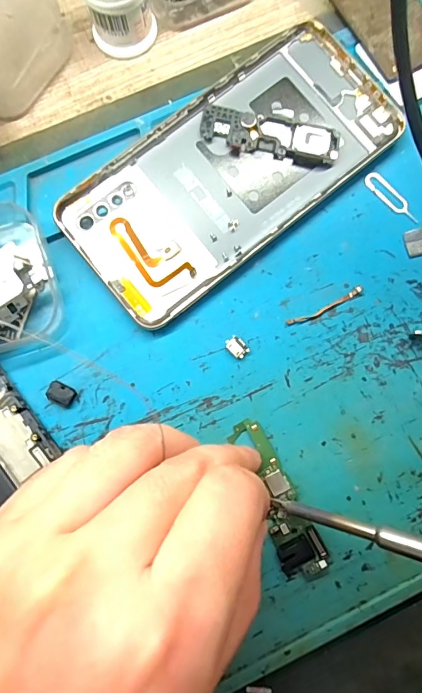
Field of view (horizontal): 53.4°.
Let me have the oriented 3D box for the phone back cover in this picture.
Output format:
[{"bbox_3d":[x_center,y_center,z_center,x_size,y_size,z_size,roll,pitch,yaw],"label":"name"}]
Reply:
[{"bbox_3d":[0.011,-0.085,0.201,0.161,0.013,0.075,-39,82,-6],"label":"phone back cover"}]

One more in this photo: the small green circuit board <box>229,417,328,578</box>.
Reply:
[{"bbox_3d":[0.029,0.064,0.179,0.019,0.005,0.068,-22,77,-3],"label":"small green circuit board"}]

